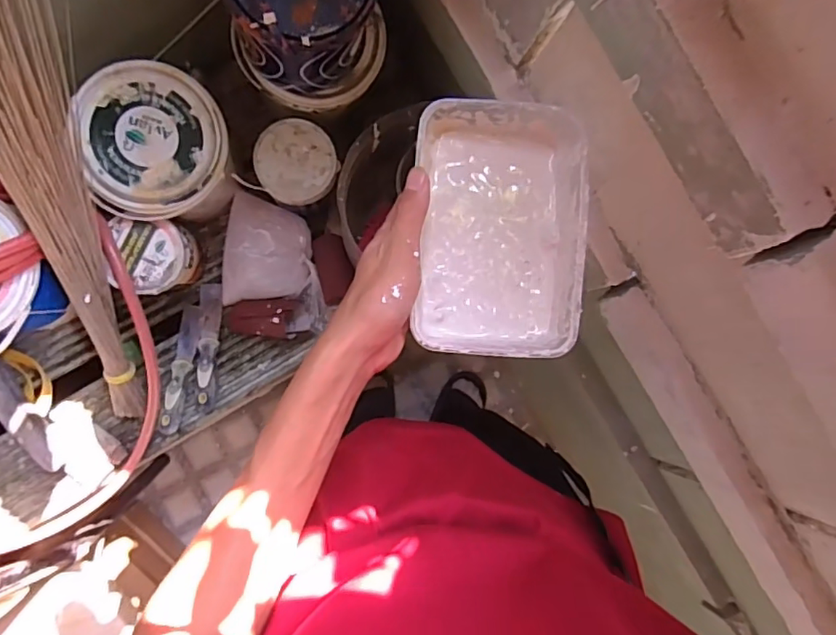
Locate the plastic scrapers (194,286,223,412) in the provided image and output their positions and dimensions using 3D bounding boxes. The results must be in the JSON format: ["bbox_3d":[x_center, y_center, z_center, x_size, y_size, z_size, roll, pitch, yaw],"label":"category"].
[{"bbox_3d":[-0.321,0.046,0.850,0.033,0.027,0.195,1,86,-7],"label":"plastic scrapers"}]

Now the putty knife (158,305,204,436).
[{"bbox_3d":[-0.358,0.079,0.845,0.031,0.023,0.192,9,85,-6],"label":"putty knife"}]

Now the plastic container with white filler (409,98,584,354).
[{"bbox_3d":[0.056,-0.059,0.391,0.110,0.043,0.169,0,86,-7],"label":"plastic container with white filler"}]

